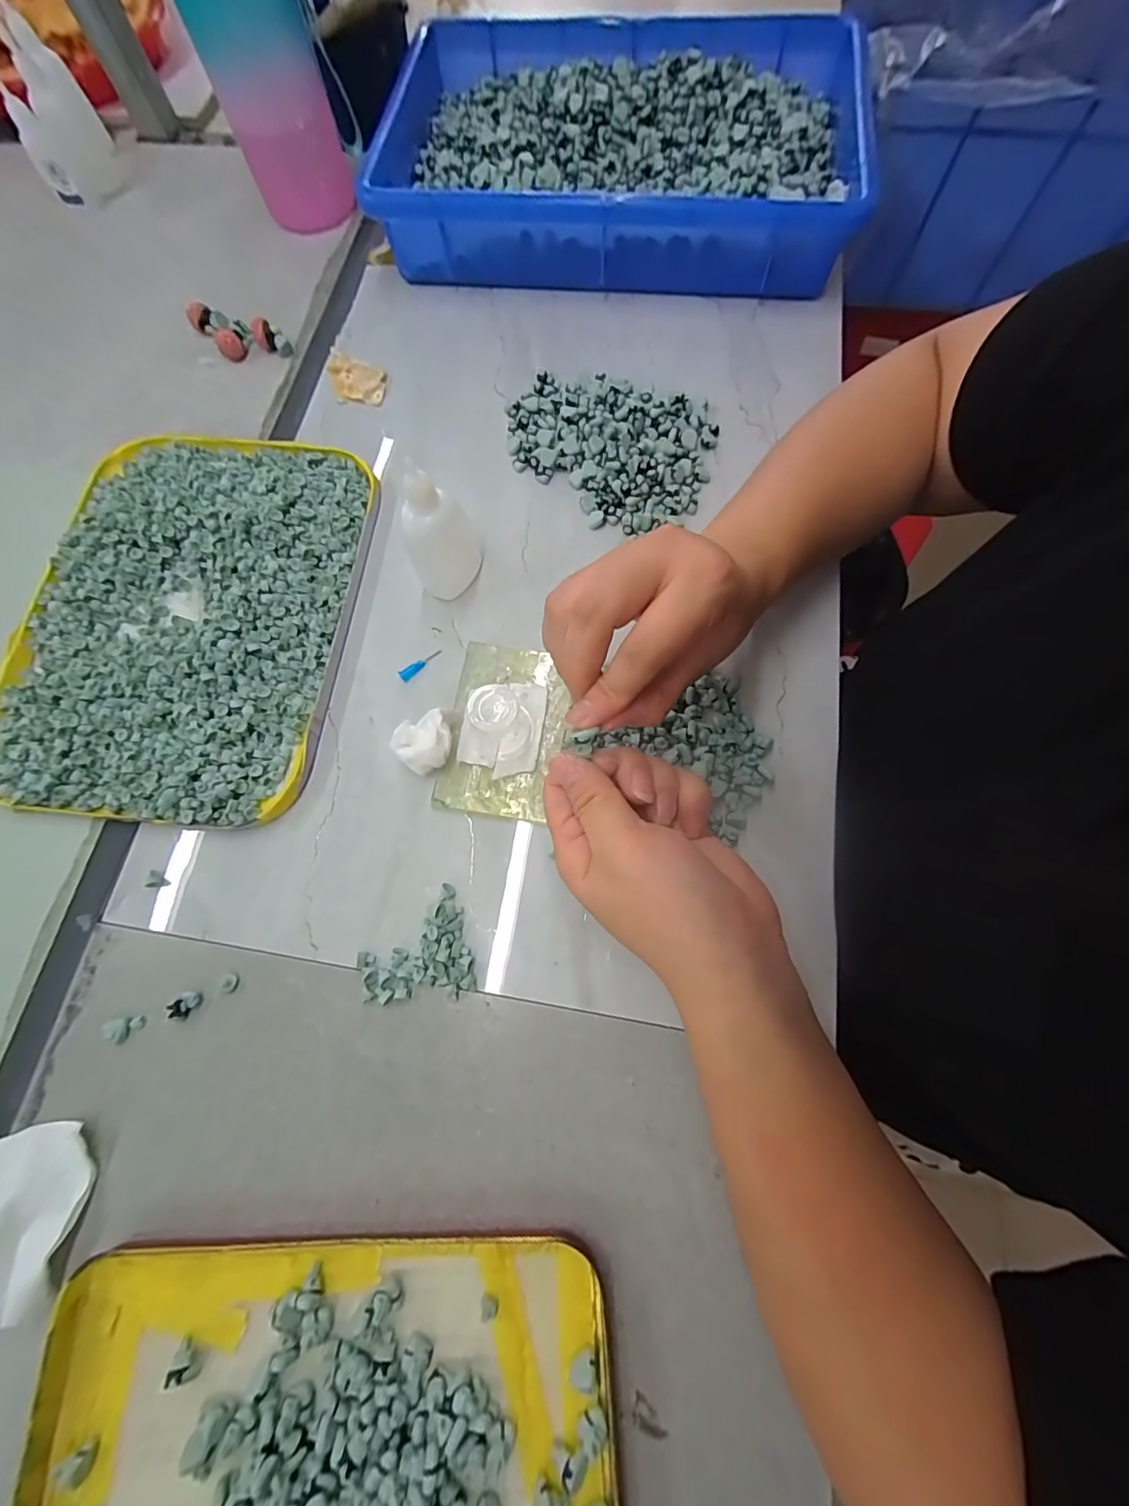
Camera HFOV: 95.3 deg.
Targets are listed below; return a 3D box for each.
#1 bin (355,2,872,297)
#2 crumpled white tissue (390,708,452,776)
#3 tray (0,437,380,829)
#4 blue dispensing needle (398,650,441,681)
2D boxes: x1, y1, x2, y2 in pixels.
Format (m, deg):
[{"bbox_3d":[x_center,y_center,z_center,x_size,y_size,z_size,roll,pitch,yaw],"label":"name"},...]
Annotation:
[{"bbox_3d":[0.043,-0.489,0.424,0.361,0.066,0.245,7,74,4],"label":"bin"},{"bbox_3d":[-0.081,-0.005,0.299,0.033,0.020,0.031,-18,74,-4],"label":"crumpled white tissue"},{"bbox_3d":[-0.241,-0.094,0.333,0.203,0.021,0.270,6,74,4],"label":"tray"},{"bbox_3d":[-0.091,-0.057,0.324,0.030,0.004,0.007,-40,76,-10],"label":"blue dispensing needle"}]

